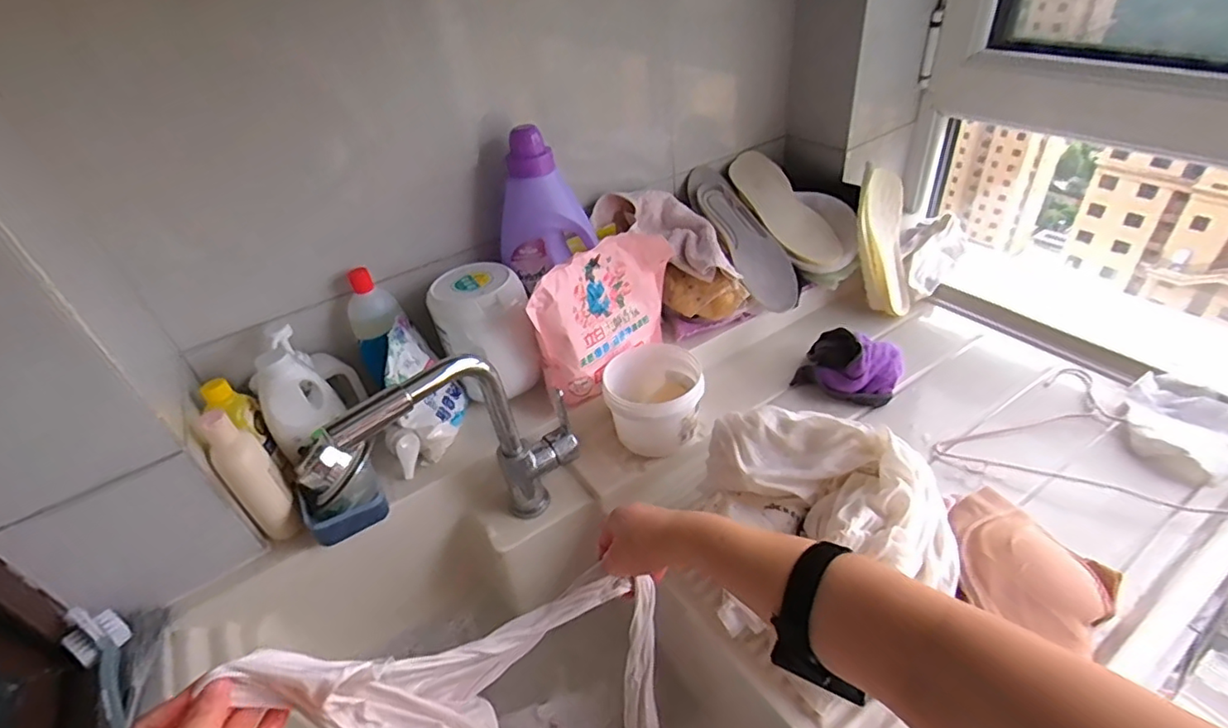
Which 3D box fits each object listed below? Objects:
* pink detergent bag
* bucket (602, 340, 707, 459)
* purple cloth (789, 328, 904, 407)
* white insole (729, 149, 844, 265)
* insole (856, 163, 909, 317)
[{"bbox_3d":[-0.007,-0.072,0.769,0.057,0.176,0.225,24,48,33],"label":"pink detergent bag"},{"bbox_3d":[0.050,0.045,0.763,0.126,0.083,0.127,1,39,11],"label":"bucket"},{"bbox_3d":[0.323,-0.001,0.801,0.128,0.061,0.095,19,46,30],"label":"purple cloth"},{"bbox_3d":[0.281,-0.255,0.961,0.077,0.026,0.238,-36,74,8],"label":"white insole"},{"bbox_3d":[0.441,-0.196,0.940,0.103,0.234,0.027,-2,-5,-21],"label":"insole"}]

